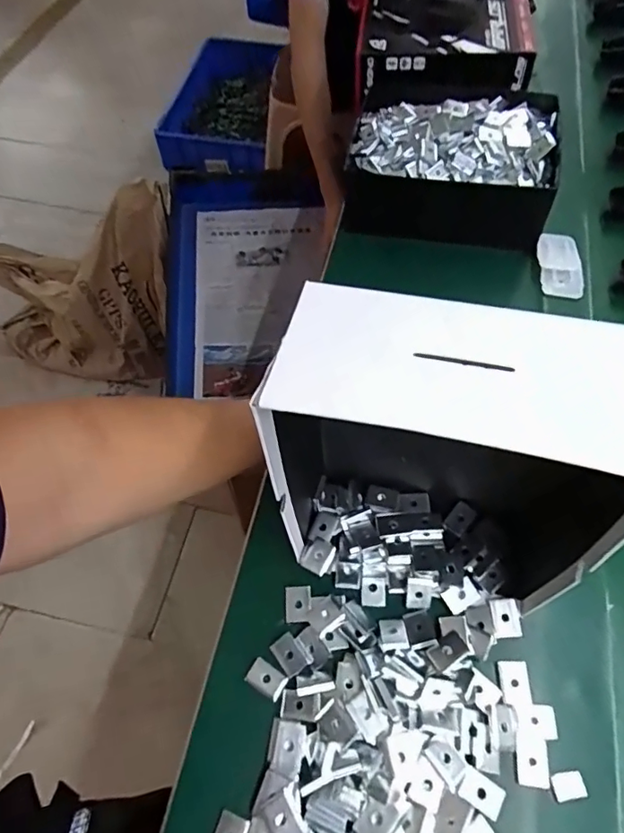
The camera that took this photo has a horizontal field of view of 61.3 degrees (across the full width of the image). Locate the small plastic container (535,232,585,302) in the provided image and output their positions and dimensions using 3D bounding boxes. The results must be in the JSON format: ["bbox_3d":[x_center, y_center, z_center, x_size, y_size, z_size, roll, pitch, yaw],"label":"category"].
[{"bbox_3d":[0.286,-0.174,0.607,0.050,0.018,0.094,6,59,6],"label":"small plastic container"}]

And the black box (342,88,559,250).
[{"bbox_3d":[0.166,-0.308,0.641,0.237,0.069,0.190,7,59,6],"label":"black box"}]

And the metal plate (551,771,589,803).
[{"bbox_3d":[0.175,0.250,0.356,0.022,0.004,0.016,-8,59,-3],"label":"metal plate"}]

